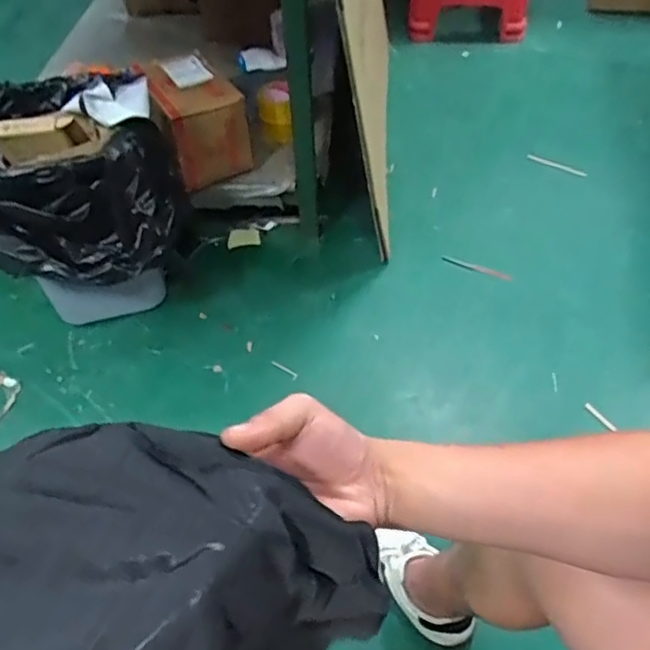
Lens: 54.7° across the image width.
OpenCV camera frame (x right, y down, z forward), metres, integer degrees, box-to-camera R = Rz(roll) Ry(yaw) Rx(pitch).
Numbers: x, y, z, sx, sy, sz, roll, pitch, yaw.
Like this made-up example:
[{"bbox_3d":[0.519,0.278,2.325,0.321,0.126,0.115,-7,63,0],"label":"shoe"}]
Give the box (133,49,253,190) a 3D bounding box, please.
[{"bbox_3d":[-0.288,-0.430,1.334,0.173,0.185,0.254,-25,53,-19],"label":"box"}]

